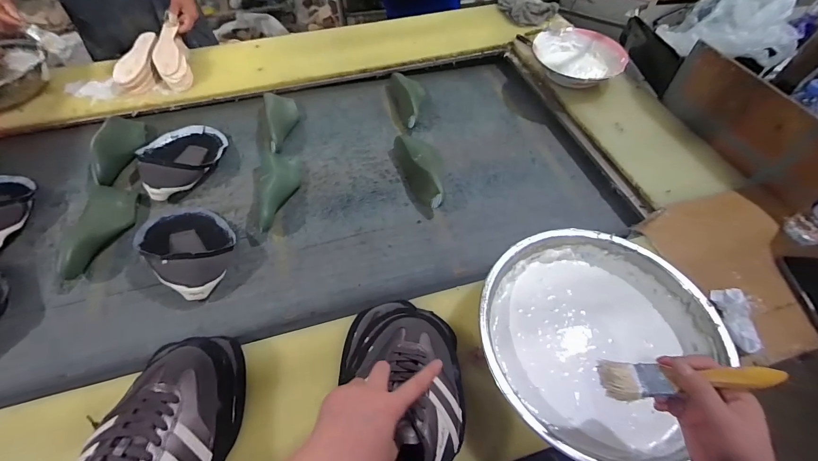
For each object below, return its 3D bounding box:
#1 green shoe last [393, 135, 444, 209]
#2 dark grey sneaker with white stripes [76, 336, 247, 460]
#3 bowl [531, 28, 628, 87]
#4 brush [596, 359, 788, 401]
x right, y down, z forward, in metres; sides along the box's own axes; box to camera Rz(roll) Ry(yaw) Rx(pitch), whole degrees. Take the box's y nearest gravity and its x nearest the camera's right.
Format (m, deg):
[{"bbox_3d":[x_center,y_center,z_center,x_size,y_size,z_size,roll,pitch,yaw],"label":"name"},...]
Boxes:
[{"bbox_3d":[0.042,-0.150,0.837,0.095,0.075,0.233,-15,56,-10],"label":"green shoe last"},{"bbox_3d":[-0.311,0.257,0.447,0.132,0.127,0.252,8,56,6],"label":"dark grey sneaker with white stripes"},{"bbox_3d":[0.519,-0.522,1.054,0.219,0.075,0.247,-25,58,-16],"label":"bowl"},{"bbox_3d":[0.280,0.151,0.350,0.154,0.023,0.037,-7,55,15],"label":"brush"}]

